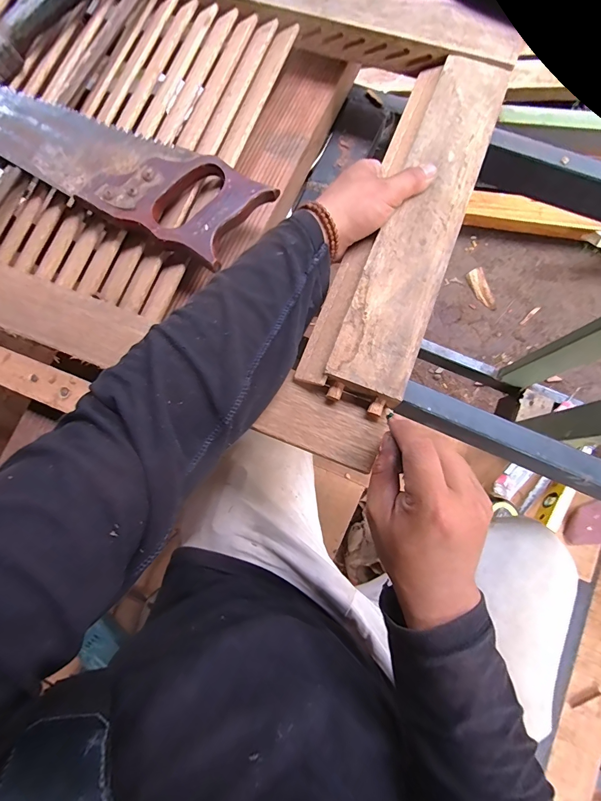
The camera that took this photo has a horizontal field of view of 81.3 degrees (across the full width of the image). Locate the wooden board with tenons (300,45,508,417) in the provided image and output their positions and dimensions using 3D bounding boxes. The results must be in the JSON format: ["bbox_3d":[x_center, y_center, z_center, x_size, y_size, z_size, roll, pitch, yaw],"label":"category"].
[{"bbox_3d":[0.108,-0.175,0.335,0.094,0.020,0.375,22,79,6],"label":"wooden board with tenons"}]

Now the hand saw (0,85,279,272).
[{"bbox_3d":[-0.272,-0.276,0.360,0.487,0.021,0.095,27,80,6],"label":"hand saw"}]

